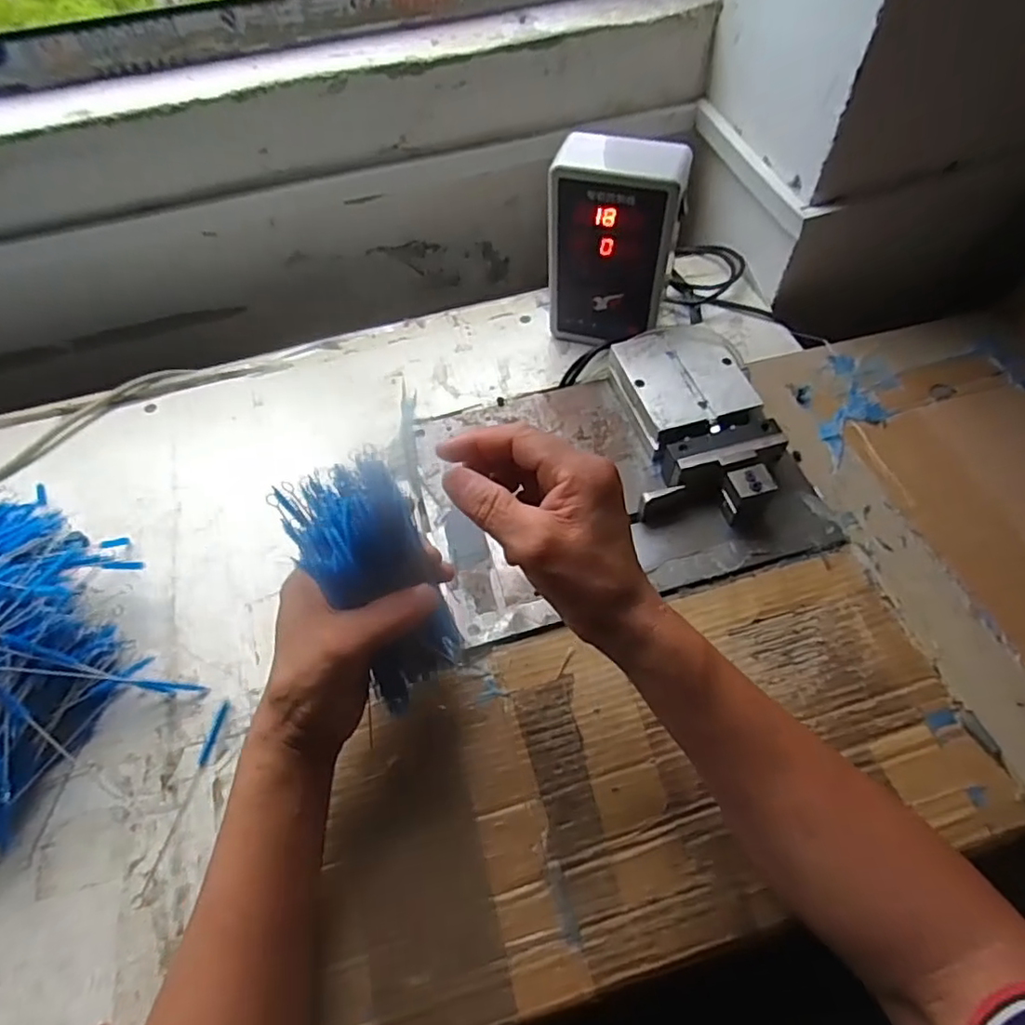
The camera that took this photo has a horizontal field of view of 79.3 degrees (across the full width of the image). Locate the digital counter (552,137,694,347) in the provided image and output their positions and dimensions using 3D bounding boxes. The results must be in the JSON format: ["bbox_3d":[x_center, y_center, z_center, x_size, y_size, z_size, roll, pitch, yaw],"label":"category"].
[{"bbox_3d":[0.093,-0.237,0.569,0.111,0.181,0.055,16,59,14],"label":"digital counter"}]

